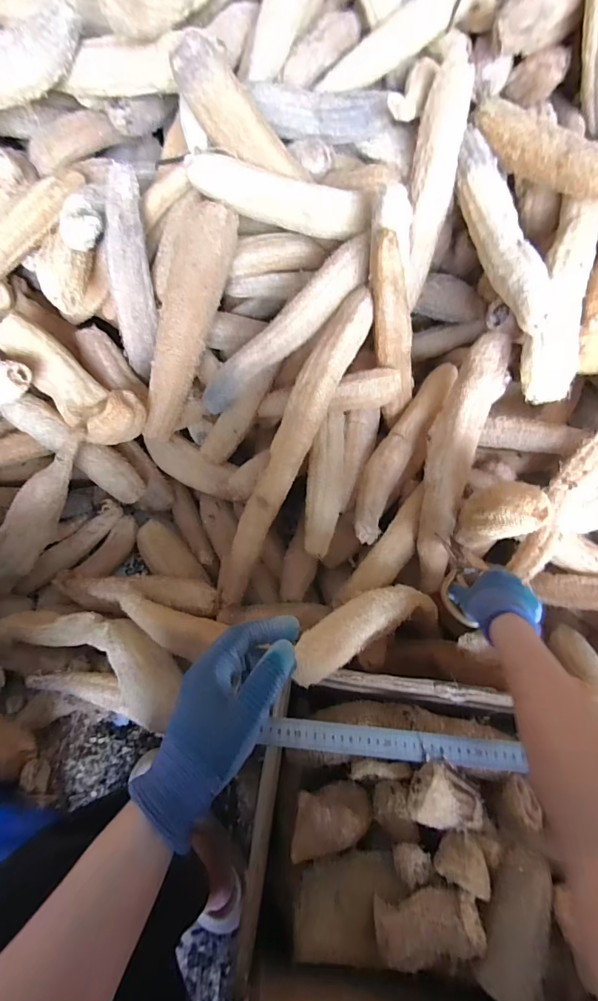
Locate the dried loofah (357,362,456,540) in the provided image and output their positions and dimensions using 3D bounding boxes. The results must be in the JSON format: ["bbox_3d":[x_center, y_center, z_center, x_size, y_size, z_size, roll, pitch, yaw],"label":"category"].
[{"bbox_3d":[0.188,-0.105,0.779,0.071,0.086,0.378,26,61,15],"label":"dried loofah"}]

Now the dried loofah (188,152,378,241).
[{"bbox_3d":[-0.028,-0.497,0.707,0.304,0.074,0.056,9,57,-10],"label":"dried loofah"}]

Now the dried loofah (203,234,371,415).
[{"bbox_3d":[-0.029,-0.296,0.748,0.397,0.069,0.067,-40,61,13],"label":"dried loofah"}]

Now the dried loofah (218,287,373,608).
[{"bbox_3d":[-0.019,-0.086,0.717,0.070,0.051,0.557,26,95,15],"label":"dried loofah"}]

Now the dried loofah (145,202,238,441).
[{"bbox_3d":[-0.203,-0.301,0.746,0.078,0.388,0.072,26,18,15],"label":"dried loofah"}]

